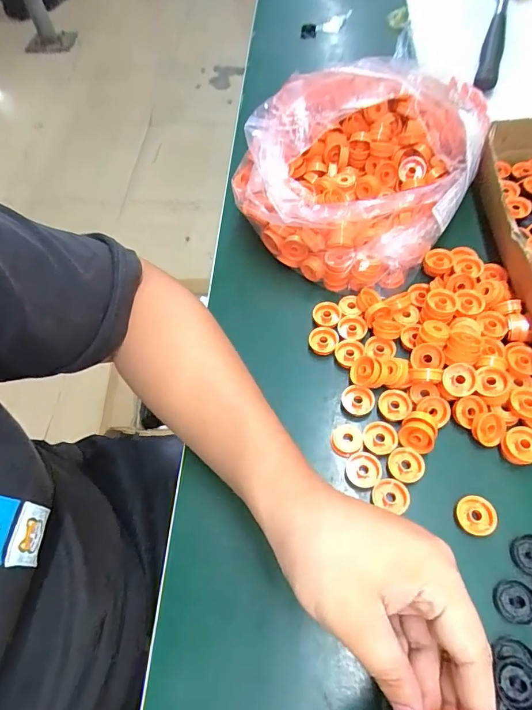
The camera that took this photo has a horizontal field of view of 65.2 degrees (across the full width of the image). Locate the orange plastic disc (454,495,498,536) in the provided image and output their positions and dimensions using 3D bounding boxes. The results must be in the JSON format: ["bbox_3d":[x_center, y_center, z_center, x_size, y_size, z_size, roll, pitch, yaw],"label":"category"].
[{"bbox_3d":[0.148,0.113,0.293,0.026,0.010,0.025,-2,60,3],"label":"orange plastic disc"}]

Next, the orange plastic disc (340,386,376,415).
[{"bbox_3d":[0.076,0.037,0.343,0.026,0.011,0.021,16,63,13],"label":"orange plastic disc"}]

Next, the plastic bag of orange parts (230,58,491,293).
[{"bbox_3d":[0.095,-0.191,0.421,0.203,0.103,0.238,28,66,18],"label":"plastic bag of orange parts"}]

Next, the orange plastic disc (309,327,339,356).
[{"bbox_3d":[0.052,-0.013,0.374,0.025,0.009,0.024,-2,60,3],"label":"orange plastic disc"}]

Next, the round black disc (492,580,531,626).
[{"bbox_3d":[0.162,0.159,0.268,0.025,0.008,0.024,-4,60,2],"label":"round black disc"}]

